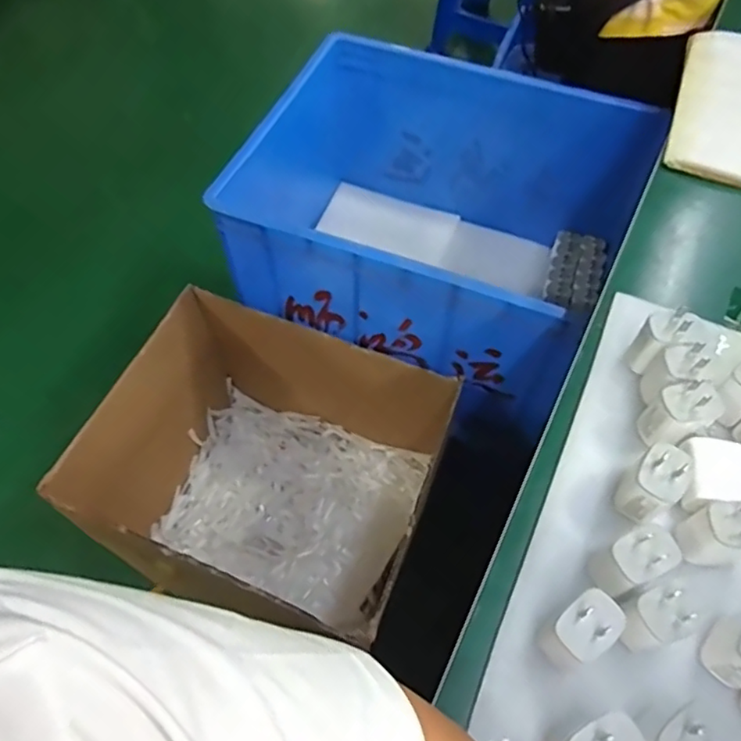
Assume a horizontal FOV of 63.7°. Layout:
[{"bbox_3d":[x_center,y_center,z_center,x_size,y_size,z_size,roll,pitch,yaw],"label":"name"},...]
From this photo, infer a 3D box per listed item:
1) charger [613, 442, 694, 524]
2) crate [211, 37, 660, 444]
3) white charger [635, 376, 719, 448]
[{"bbox_3d":[0.193,0.076,0.404,0.046,0.043,0.033,-35,64,-20],"label":"charger"},{"bbox_3d":[0.089,-0.216,0.914,0.473,0.312,0.419,18,60,11],"label":"crate"},{"bbox_3d":[0.221,0.033,0.430,0.035,0.049,0.033,-17,60,-11],"label":"white charger"}]

